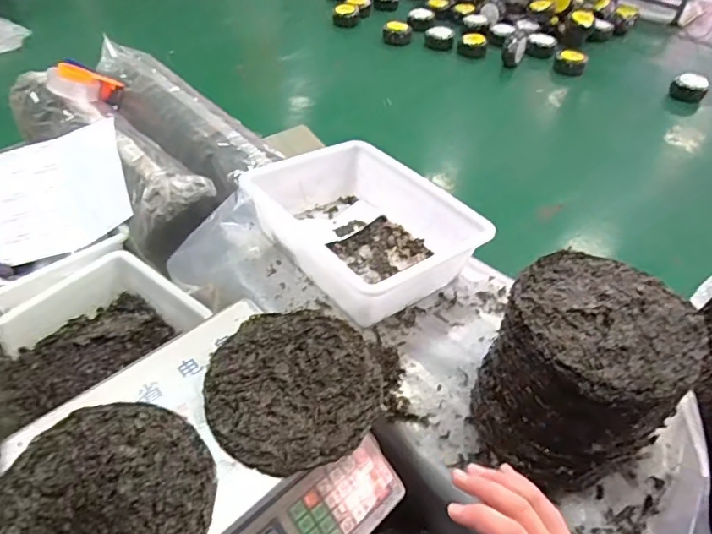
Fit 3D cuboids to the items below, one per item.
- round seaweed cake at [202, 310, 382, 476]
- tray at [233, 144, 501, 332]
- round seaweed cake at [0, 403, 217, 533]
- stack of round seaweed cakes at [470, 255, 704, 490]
[{"bbox_3d":[-0.071,0.130,0.579,0.185,0.013,0.192,1,45,-1],"label":"round seaweed cake"},{"bbox_3d":[0.006,-0.081,0.882,0.270,0.107,0.366,-30,53,-28],"label":"tray"},{"bbox_3d":[-0.234,0.217,0.485,0.195,0.015,0.178,1,45,-1],"label":"round seaweed cake"},{"bbox_3d":[0.265,0.128,0.629,0.194,0.203,0.216,30,51,25],"label":"stack of round seaweed cakes"}]

